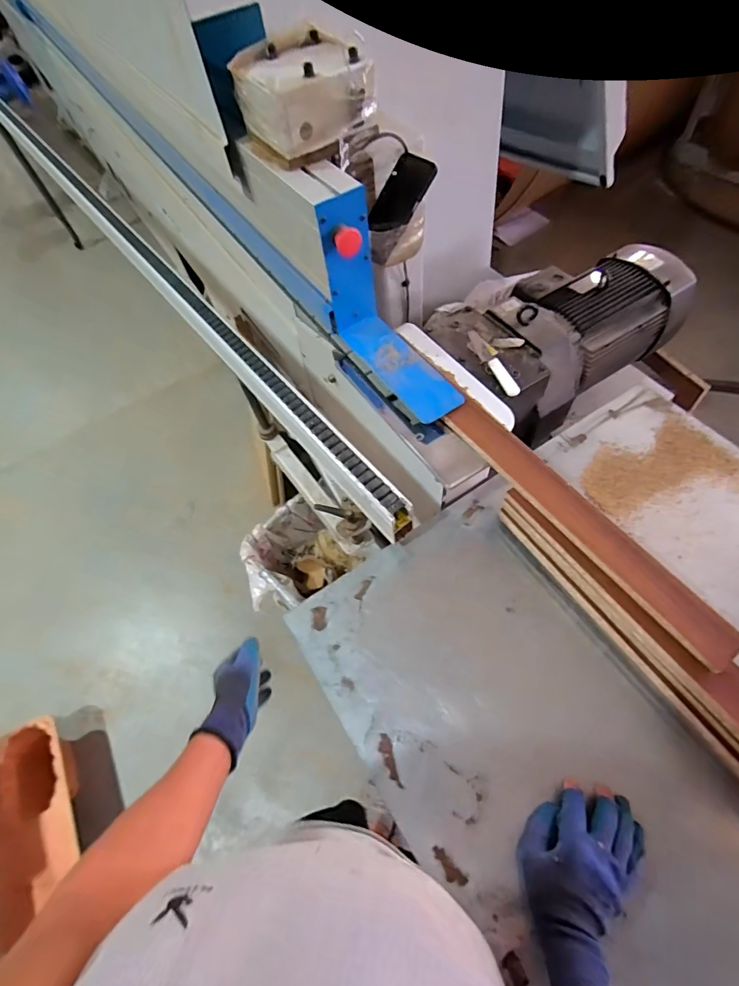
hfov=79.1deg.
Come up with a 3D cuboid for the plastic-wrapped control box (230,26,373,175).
[{"bbox_3d":[-0.098,-0.593,0.673,0.165,0.101,0.171,-28,61,-11],"label":"plastic-wrapped control box"}]

